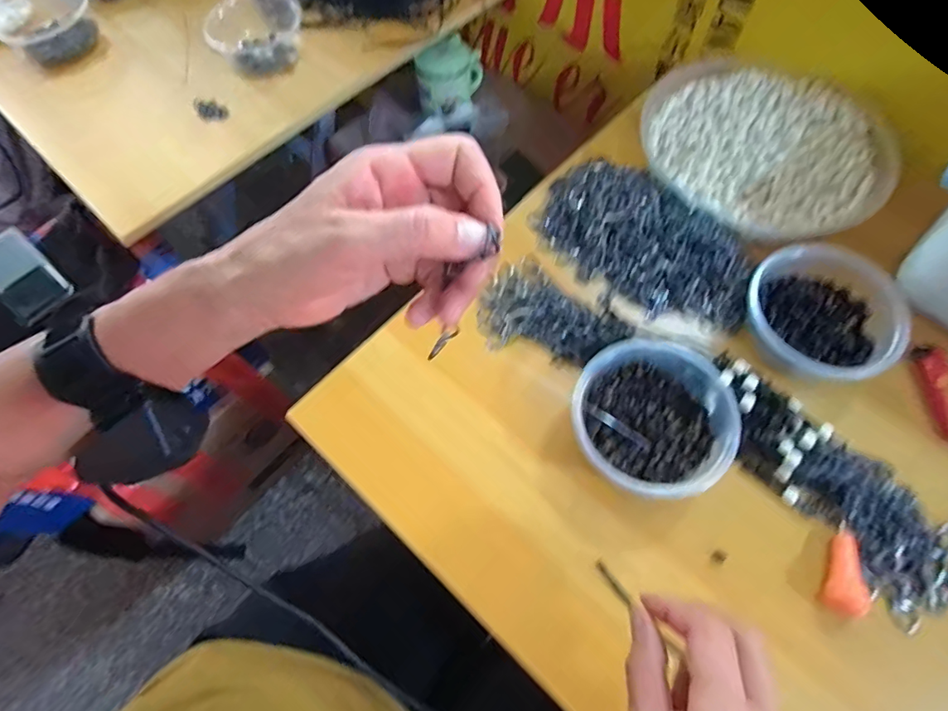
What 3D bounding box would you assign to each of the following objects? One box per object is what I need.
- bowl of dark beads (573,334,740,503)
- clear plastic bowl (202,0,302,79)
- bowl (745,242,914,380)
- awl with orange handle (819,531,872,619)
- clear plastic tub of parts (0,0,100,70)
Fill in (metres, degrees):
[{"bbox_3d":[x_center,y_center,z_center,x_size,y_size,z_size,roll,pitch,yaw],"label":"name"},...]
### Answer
[{"bbox_3d":[0.130,0.046,0.365,0.117,0.044,0.110,-41,70,-16],"label":"bowl of dark beads"},{"bbox_3d":[-0.260,-0.390,0.599,0.106,0.053,0.099,-1,64,1],"label":"clear plastic bowl"},{"bbox_3d":[0.281,-0.032,0.396,0.116,0.048,0.107,-1,64,1],"label":"bowl"},{"bbox_3d":[0.252,0.146,0.332,0.021,0.017,0.054,25,68,13],"label":"awl with orange handle"},{"bbox_3d":[-0.545,-0.420,0.640,0.121,0.059,0.113,-38,69,-15],"label":"clear plastic tub of parts"}]

